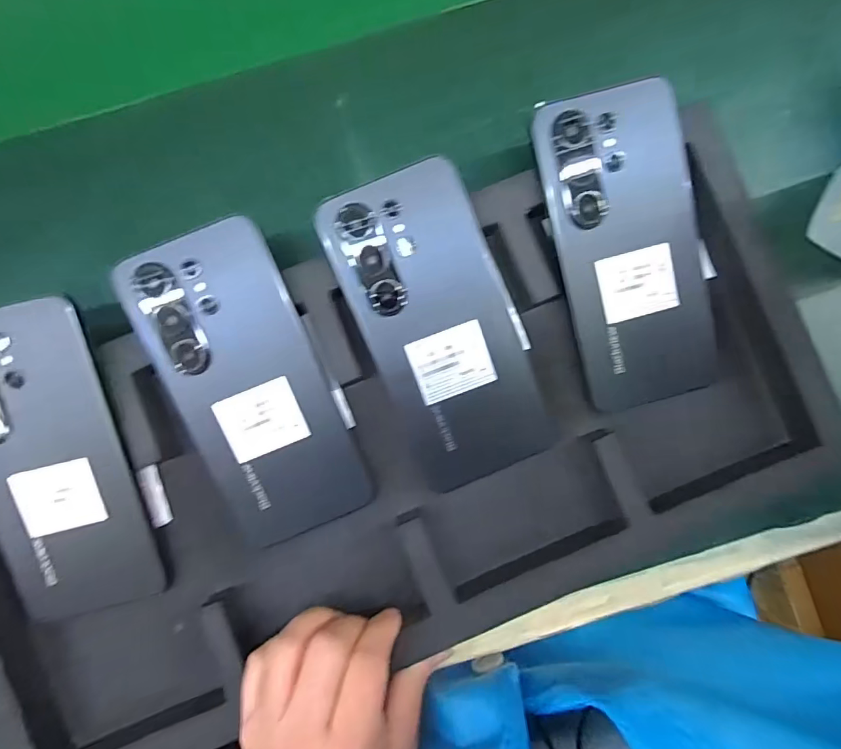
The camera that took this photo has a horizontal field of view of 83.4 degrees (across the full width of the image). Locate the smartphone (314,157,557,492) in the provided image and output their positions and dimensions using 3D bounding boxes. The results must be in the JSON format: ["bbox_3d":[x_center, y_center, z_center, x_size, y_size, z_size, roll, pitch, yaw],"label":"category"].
[{"bbox_3d":[0.012,-0.023,0.254,0.079,0.005,0.166,-23,99,-2],"label":"smartphone"}]

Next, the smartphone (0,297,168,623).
[{"bbox_3d":[-0.194,0.049,0.248,0.075,0.009,0.166,-13,100,-1],"label":"smartphone"}]

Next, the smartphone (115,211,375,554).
[{"bbox_3d":[-0.089,0.008,0.251,0.076,0.006,0.166,-23,99,-2],"label":"smartphone"}]

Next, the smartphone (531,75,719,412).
[{"bbox_3d":[0.115,-0.067,0.258,0.078,0.005,0.166,-15,98,-1],"label":"smartphone"}]

